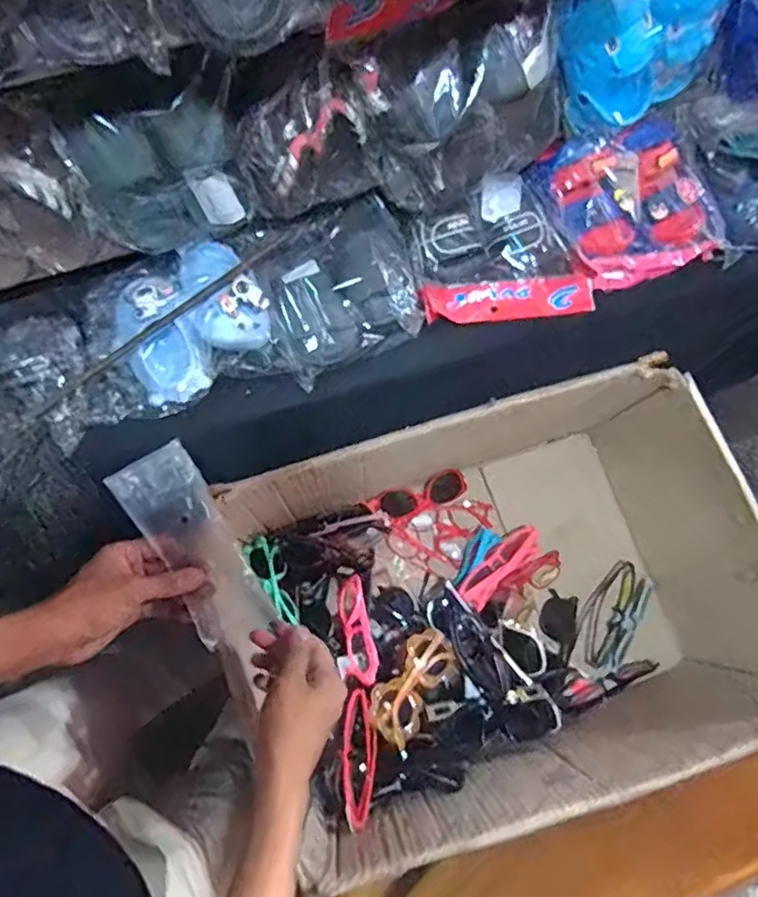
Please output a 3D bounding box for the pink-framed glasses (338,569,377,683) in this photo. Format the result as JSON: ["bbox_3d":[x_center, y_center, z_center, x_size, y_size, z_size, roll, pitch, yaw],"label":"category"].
[{"bbox_3d":[-0.026,0.207,0.730,0.036,0.017,0.125,-10,56,-4],"label":"pink-framed glasses"}]

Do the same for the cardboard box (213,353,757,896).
[{"bbox_3d":[0.168,0.160,0.724,0.567,0.277,0.367,-15,77,-5],"label":"cardboard box"}]

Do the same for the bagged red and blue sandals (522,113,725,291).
[{"bbox_3d":[0.287,-0.291,0.733,0.211,0.055,0.194,-20,100,-1],"label":"bagged red and blue sandals"}]

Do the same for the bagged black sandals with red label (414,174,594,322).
[{"bbox_3d":[0.138,-0.220,0.720,0.191,0.061,0.140,-9,76,-3],"label":"bagged black sandals with red label"}]

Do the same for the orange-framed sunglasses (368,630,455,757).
[{"bbox_3d":[0.037,0.260,0.699,0.060,0.040,0.124,35,60,7],"label":"orange-framed sunglasses"}]

